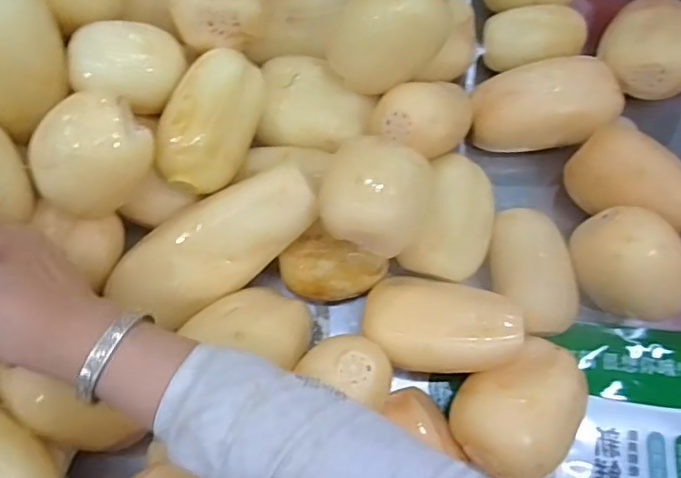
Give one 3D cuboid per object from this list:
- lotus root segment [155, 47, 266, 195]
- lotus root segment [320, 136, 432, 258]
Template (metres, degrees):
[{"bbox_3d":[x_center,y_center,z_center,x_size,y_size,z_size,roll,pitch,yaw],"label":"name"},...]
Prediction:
[{"bbox_3d":[-0.104,-0.091,0.458,0.065,0.060,0.113,14,74,2],"label":"lotus root segment"},{"bbox_3d":[0.027,-0.035,0.436,0.080,0.073,0.087,1,74,-2],"label":"lotus root segment"}]

